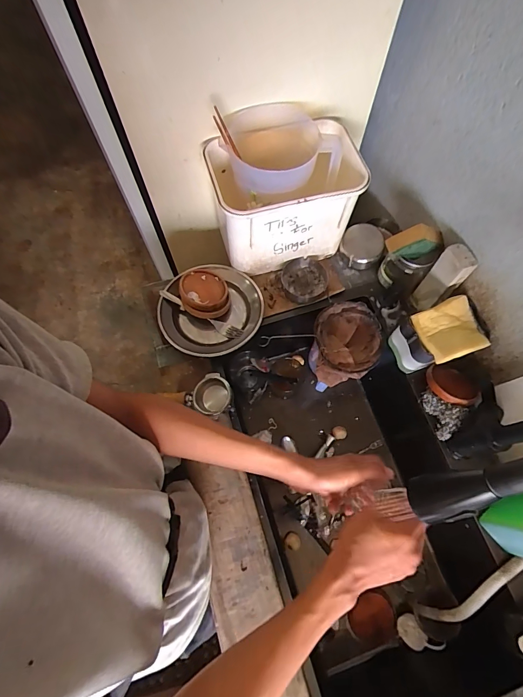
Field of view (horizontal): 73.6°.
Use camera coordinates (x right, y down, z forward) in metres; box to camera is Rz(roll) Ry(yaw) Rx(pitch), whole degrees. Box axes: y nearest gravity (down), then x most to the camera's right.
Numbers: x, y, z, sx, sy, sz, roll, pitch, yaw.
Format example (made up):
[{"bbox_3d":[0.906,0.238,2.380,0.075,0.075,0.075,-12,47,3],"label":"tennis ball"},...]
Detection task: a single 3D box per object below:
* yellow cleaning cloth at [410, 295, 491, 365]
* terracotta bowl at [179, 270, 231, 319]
[{"bbox_3d":[0.331,-0.033,0.613,0.105,0.023,0.101,-18,71,-8],"label":"yellow cleaning cloth"},{"bbox_3d":[-0.117,-0.115,0.719,0.097,0.037,0.113,-15,71,-7],"label":"terracotta bowl"}]

